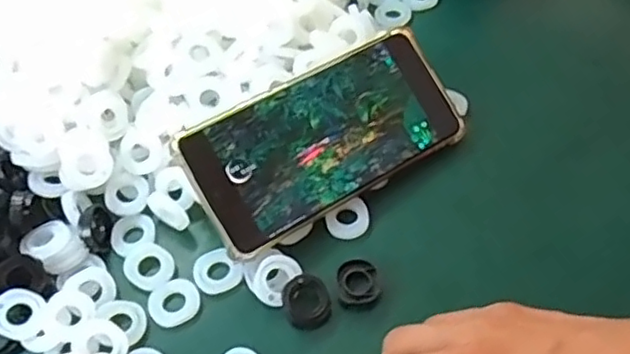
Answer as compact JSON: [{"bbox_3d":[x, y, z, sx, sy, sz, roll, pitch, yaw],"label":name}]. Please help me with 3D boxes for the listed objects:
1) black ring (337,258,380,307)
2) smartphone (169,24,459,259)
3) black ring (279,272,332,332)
[{"bbox_3d":[0.023,0.057,0.345,0.022,0.007,0.024,-2,53,3],"label":"black ring"},{"bbox_3d":[0.008,-0.025,0.372,0.166,0.005,0.077,-29,86,-21],"label":"smartphone"},{"bbox_3d":[-0.005,0.066,0.337,0.026,0.013,0.026,6,64,-13],"label":"black ring"}]

